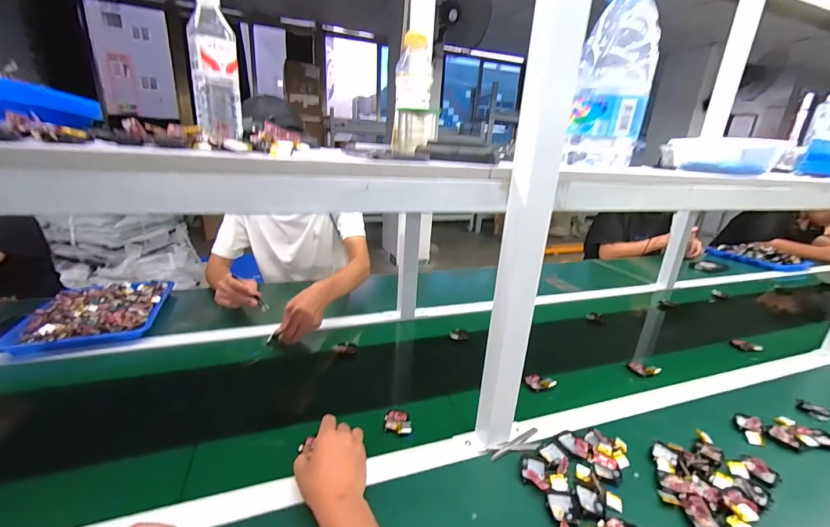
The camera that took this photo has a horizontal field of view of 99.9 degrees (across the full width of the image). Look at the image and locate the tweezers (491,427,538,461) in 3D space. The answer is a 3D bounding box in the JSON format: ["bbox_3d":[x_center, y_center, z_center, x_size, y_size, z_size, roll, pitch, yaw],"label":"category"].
[{"bbox_3d":[0.157,0.282,0.546,0.111,0.007,0.012,-11,25,-35],"label":"tweezers"}]

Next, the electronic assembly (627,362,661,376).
[{"bbox_3d":[0.499,0.232,0.761,0.026,0.019,0.061,-15,12,-42],"label":"electronic assembly"}]

